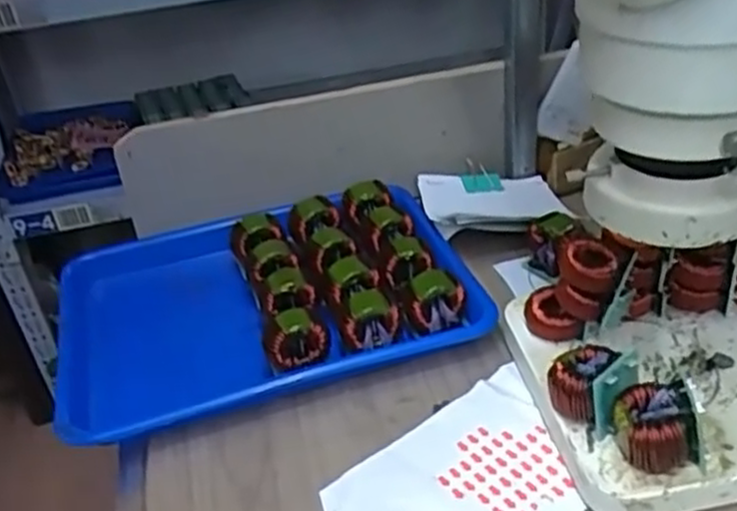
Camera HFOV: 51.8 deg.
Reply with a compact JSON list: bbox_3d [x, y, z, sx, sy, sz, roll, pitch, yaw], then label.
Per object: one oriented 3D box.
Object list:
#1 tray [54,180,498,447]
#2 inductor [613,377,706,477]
[{"bbox_3d":[-0.085,0.028,0.632,0.318,0.051,0.235,-15,34,-12],"label":"tray"},{"bbox_3d":[0.169,0.098,0.444,0.040,0.044,0.042,-8,34,-1],"label":"inductor"}]

